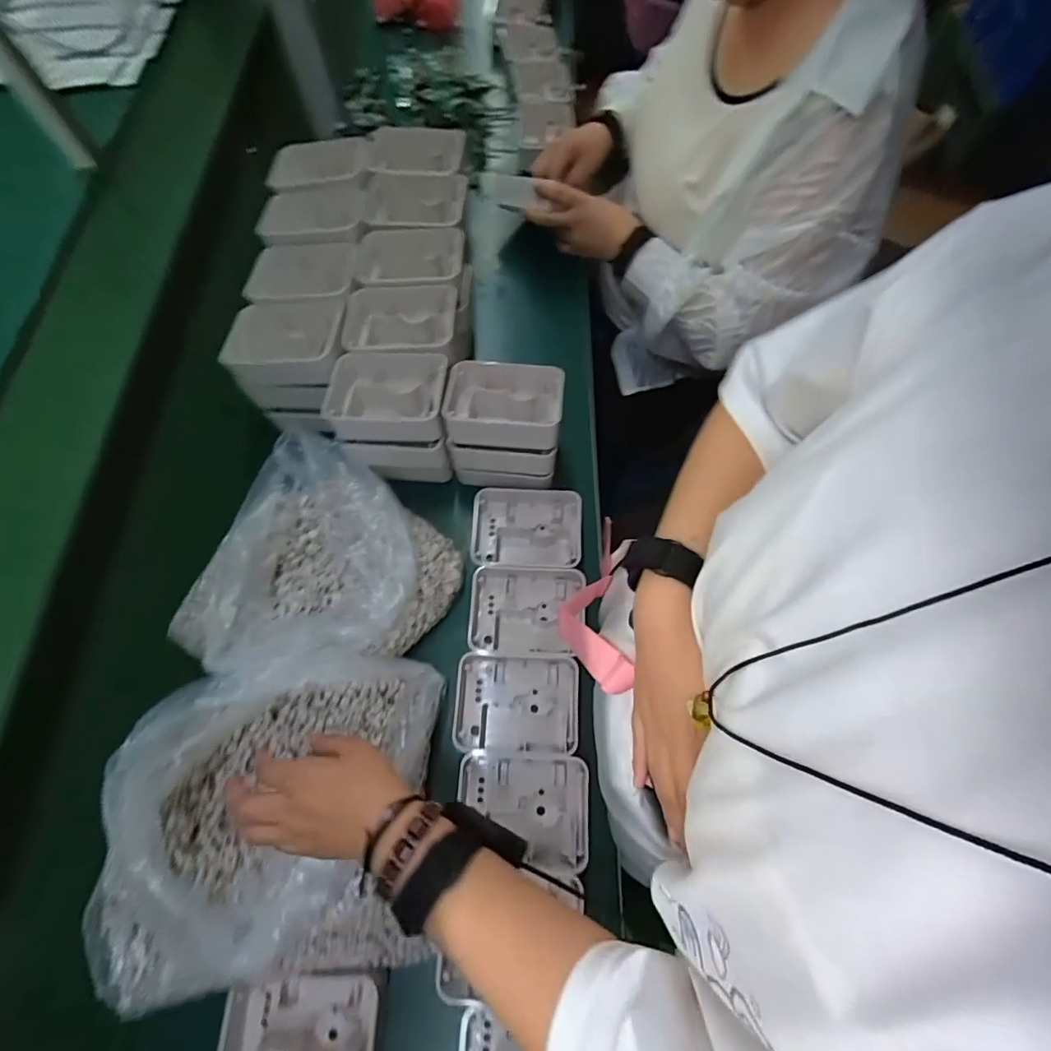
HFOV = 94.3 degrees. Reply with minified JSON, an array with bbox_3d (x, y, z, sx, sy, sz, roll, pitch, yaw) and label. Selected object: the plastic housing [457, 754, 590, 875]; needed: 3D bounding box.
[{"bbox_3d":[-0.002,0.285,0.494,0.129,0.033,0.099,2,68,1],"label":"plastic housing"}]

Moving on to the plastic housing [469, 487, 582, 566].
[{"bbox_3d":[0.001,0.005,0.605,0.135,0.041,0.097,4,68,1],"label":"plastic housing"}]

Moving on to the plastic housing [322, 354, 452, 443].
[{"bbox_3d":[-0.167,-0.153,0.565,0.140,0.038,0.104,-2,68,-1],"label":"plastic housing"}]

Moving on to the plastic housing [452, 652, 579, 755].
[{"bbox_3d":[-0.009,0.194,0.532,0.131,0.040,0.100,2,68,0],"label":"plastic housing"}]

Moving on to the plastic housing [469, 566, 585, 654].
[{"bbox_3d":[0.002,0.100,0.566,0.127,0.035,0.103,2,68,1],"label":"plastic housing"}]

